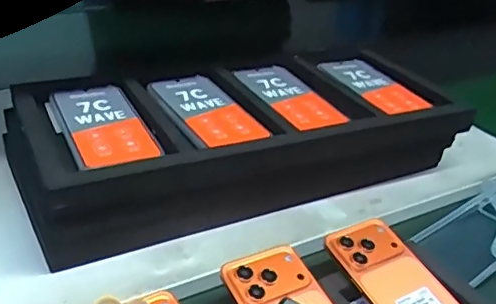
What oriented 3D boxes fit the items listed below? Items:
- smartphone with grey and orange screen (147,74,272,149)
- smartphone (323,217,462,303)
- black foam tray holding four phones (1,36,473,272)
[{"bbox_3d":[-0.048,-0.048,0.624,0.083,0.009,0.162,-13,34,-29],"label":"smartphone with grey and orange screen"},{"bbox_3d":[0.144,0.126,0.509,0.078,0.010,0.163,-15,48,-31],"label":"smartphone"},{"bbox_3d":[-0.001,-0.017,0.652,0.495,0.093,0.215,-9,32,-23],"label":"black foam tray holding four phones"}]

